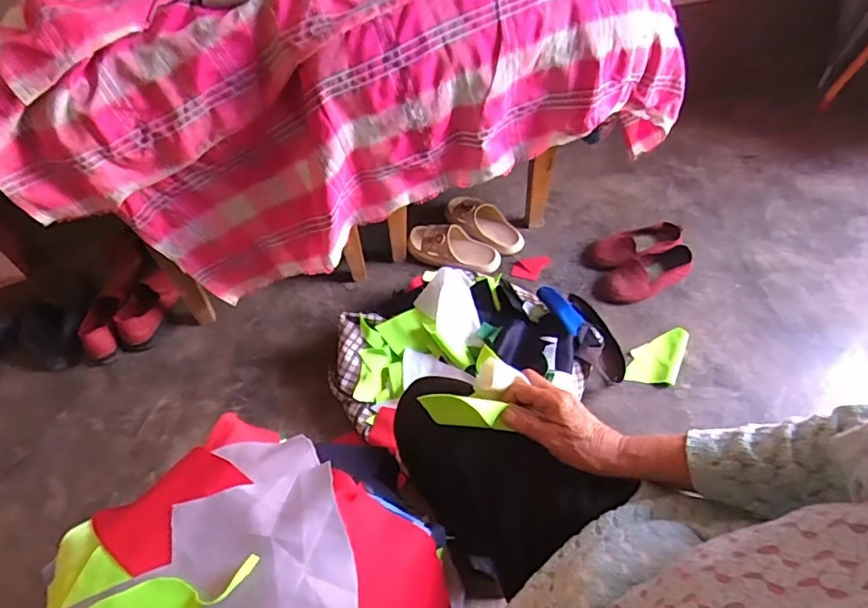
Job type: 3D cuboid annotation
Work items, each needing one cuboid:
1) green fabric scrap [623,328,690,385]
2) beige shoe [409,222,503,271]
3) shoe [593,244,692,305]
[{"bbox_3d":[0.459,0.103,1.072,0.095,0.019,0.151,22,56,17],"label":"green fabric scrap"},{"bbox_3d":[0.046,-0.135,1.225,0.222,0.064,0.099,13,54,11],"label":"beige shoe"},{"bbox_3d":[0.465,-0.065,1.167,0.222,0.057,0.094,-23,55,-15],"label":"shoe"}]

